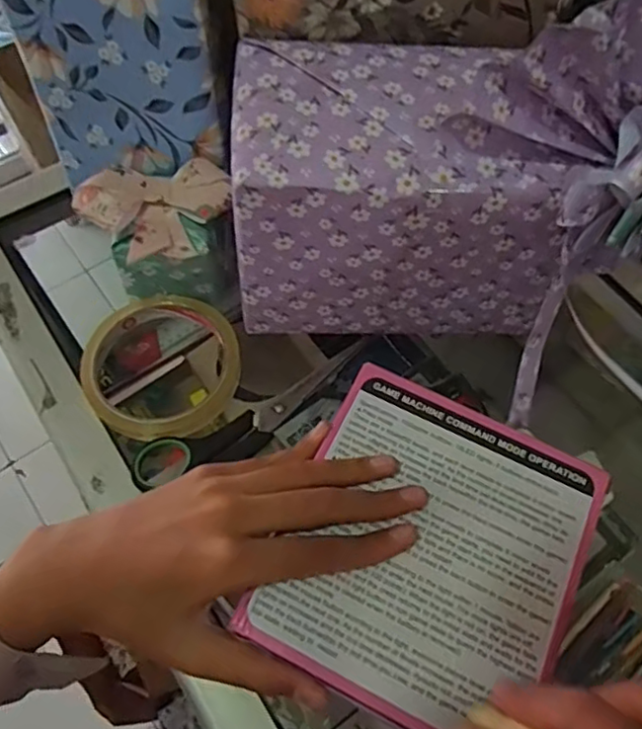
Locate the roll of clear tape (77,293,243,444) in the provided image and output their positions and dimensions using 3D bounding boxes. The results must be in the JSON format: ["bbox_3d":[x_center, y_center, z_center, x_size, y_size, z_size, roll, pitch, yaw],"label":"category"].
[{"bbox_3d":[-0.094,-0.001,0.371,0.089,0.024,0.086,0,63,-1],"label":"roll of clear tape"}]

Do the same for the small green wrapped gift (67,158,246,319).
[{"bbox_3d":[-0.093,-0.075,0.365,0.077,0.071,0.069,-14,64,-8],"label":"small green wrapped gift"}]

